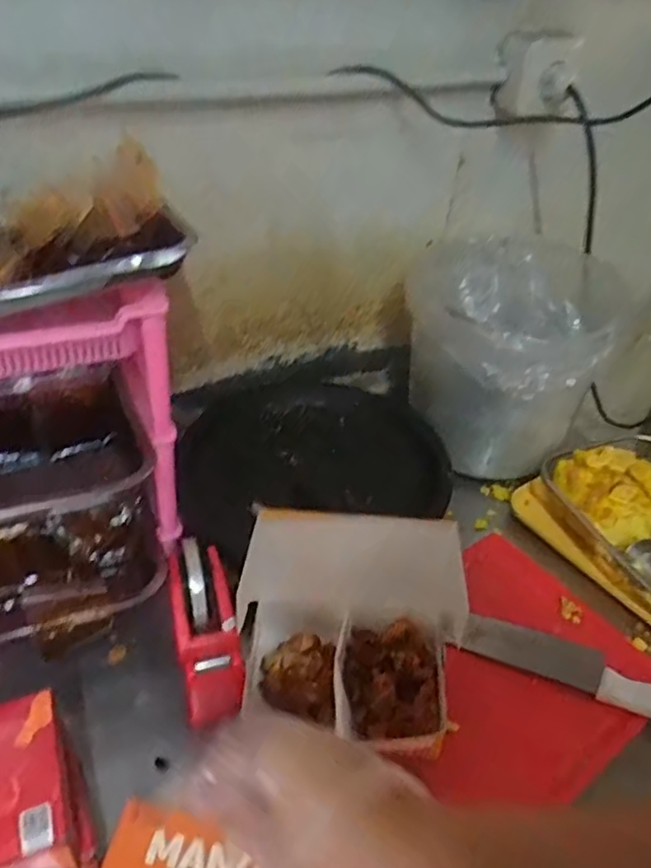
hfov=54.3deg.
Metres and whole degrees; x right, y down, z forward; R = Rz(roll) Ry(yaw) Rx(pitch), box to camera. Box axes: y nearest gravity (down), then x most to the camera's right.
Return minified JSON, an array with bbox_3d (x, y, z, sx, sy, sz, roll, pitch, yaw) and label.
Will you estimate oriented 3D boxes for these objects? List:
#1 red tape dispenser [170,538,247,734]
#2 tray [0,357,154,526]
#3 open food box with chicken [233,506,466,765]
[{"bbox_3d":[-0.112,0.183,0.599,0.054,0.052,0.161,-8,58,-16],"label":"red tape dispenser"},{"bbox_3d":[-0.298,0.005,0.613,0.224,0.074,0.141,-15,45,-22],"label":"tray"},{"bbox_3d":[0.021,0.179,0.559,0.197,0.157,0.144,8,41,2],"label":"open food box with chicken"}]

